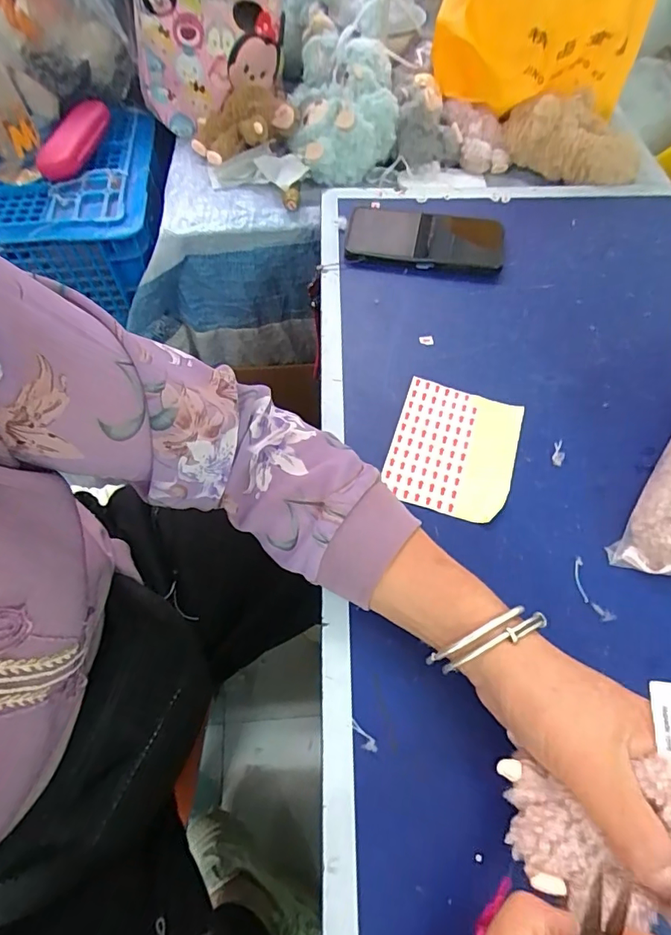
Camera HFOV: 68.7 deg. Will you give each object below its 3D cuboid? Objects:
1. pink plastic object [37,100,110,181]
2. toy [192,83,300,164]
[{"bbox_3d":[-0.331,-0.409,0.619,0.048,0.048,0.120,18,63,11],"label":"pink plastic object"},{"bbox_3d":[-0.115,-0.432,0.625,0.133,0.054,0.092,-10,61,-4],"label":"toy"}]

